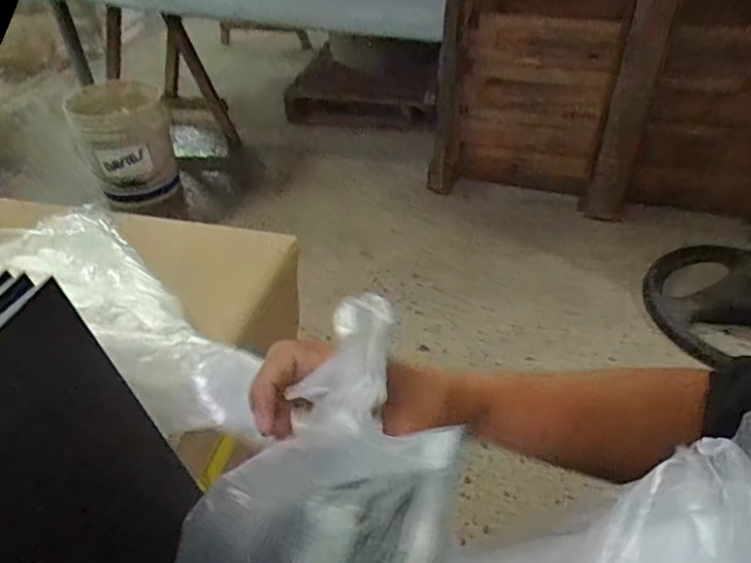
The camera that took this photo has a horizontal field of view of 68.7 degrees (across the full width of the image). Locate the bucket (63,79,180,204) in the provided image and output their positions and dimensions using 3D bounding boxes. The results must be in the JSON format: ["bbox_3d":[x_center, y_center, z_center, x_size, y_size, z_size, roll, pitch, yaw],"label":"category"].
[{"bbox_3d":[-0.807,-0.457,1.766,0.273,0.357,0.280,-16,44,-17],"label":"bucket"}]

